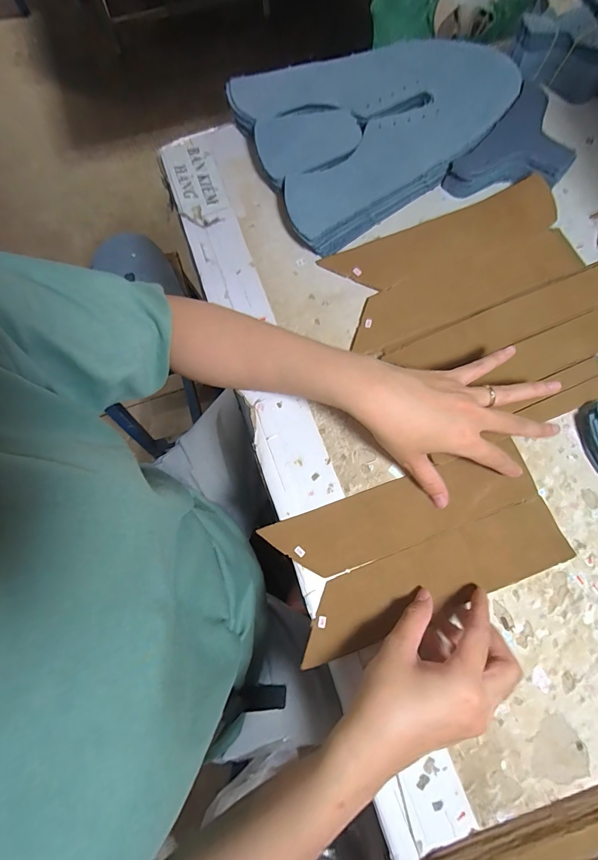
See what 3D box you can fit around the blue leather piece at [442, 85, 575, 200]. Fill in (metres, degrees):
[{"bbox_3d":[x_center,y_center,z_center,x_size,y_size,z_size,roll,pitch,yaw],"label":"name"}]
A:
[{"bbox_3d":[0.215,-0.308,0.403,0.122,0.040,0.108,-1,70,0],"label":"blue leather piece"}]

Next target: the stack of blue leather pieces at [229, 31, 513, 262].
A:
[{"bbox_3d":[0.093,-0.324,0.403,0.283,0.044,0.215,-23,77,-4],"label":"stack of blue leather pieces"}]

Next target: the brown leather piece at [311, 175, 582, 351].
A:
[{"bbox_3d":[0.155,-0.165,0.374,0.240,0.009,0.115,-22,73,-3],"label":"brown leather piece"}]

